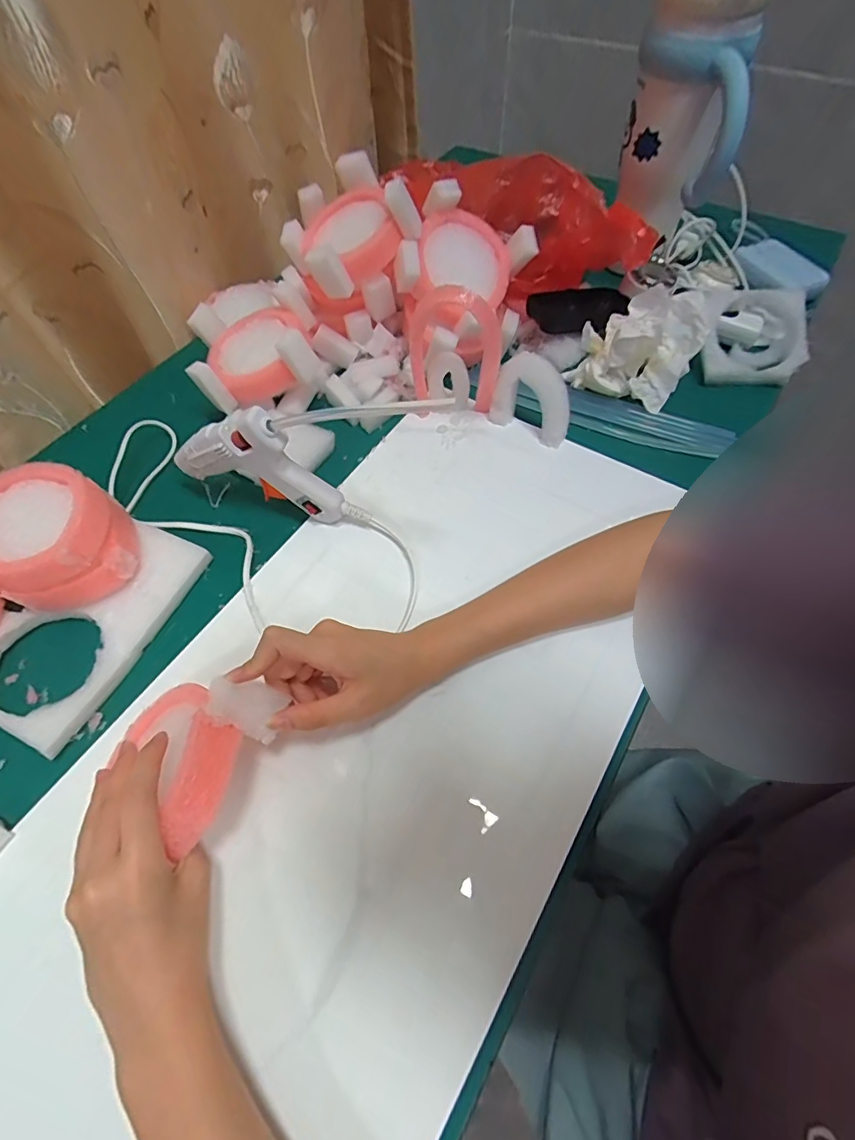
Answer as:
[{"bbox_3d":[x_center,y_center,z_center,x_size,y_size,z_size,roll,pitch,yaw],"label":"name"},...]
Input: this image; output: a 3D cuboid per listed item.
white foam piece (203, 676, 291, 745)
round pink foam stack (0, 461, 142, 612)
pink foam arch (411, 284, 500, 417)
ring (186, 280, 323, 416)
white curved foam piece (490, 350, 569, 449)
[{"bbox_3d":[-0.106,0.079,0.297,0.047,0.009,0.030,39,56,-27],"label":"white foam piece"},{"bbox_3d":[-0.285,-0.021,0.385,0.106,0.070,0.092,10,60,8],"label":"round pink foam stack"},{"bbox_3d":[0.023,-0.188,0.442,0.076,0.131,0.022,8,60,7],"label":"pink foam arch"},{"bbox_3d":[-0.165,-0.215,0.485,0.115,0.058,0.101,-9,59,-3],"label":"ring"},{"bbox_3d":[0.101,-0.160,0.465,0.073,0.069,0.020,25,43,13],"label":"white curved foam piece"}]

